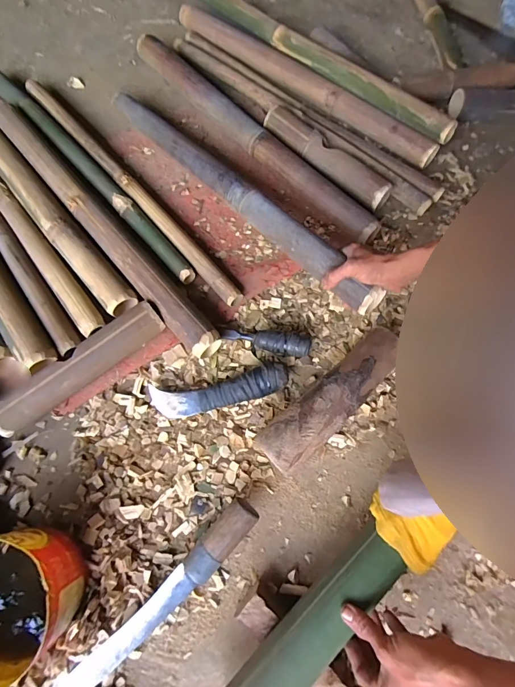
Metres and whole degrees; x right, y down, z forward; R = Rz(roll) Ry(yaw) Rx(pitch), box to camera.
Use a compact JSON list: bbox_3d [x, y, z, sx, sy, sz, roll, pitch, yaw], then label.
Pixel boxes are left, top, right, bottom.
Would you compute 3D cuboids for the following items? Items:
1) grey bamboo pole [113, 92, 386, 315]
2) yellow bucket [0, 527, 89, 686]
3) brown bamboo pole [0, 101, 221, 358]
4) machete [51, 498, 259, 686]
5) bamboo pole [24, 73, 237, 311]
[{"bbox_3d":[-0.051,-0.262,0.617,0.051,0.044,0.630,-41,71,-14],"label":"grey bamboo pole"},{"bbox_3d":[-0.300,0.303,0.438,0.157,0.096,0.141,18,71,5],"label":"yellow bucket"},{"bbox_3d":[-0.280,-0.220,0.636,0.059,0.061,0.647,-39,77,-14],"label":"brown bamboo pole"},{"bbox_3d":[-0.125,0.329,0.463,0.320,0.054,0.043,-42,77,-14],"label":"machete"},{"bbox_3d":[-0.242,-0.293,0.667,0.031,0.034,0.629,-40,77,-14],"label":"bamboo pole"}]

